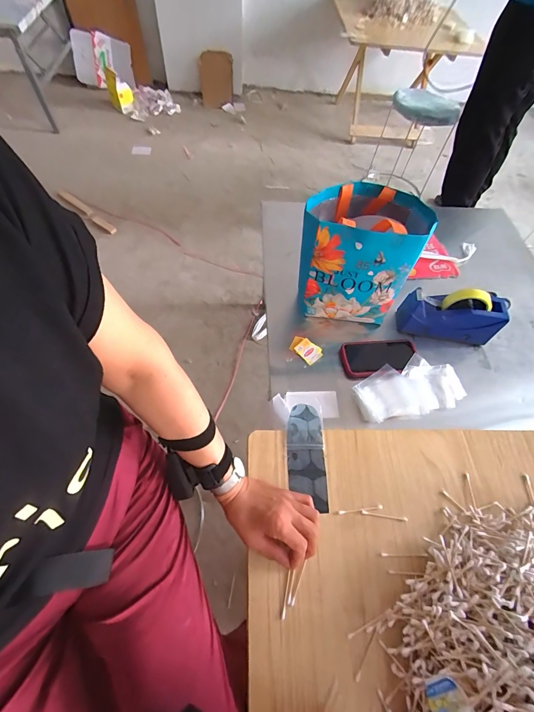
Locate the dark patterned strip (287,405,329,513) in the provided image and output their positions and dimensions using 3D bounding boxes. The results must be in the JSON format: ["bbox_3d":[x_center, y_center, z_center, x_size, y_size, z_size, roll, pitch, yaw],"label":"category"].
[{"bbox_3d":[0.067,0.167,0.548,0.065,0.008,0.170,-1,59,-5],"label":"dark patterned strip"}]

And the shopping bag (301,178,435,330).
[{"bbox_3d":[0.191,-0.219,0.711,0.231,0.233,0.176,12,59,3],"label":"shopping bag"}]

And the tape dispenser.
[{"bbox_3d":[0.416,-0.093,0.725,0.212,0.122,0.075,15,59,4],"label":"tape dispenser"}]

